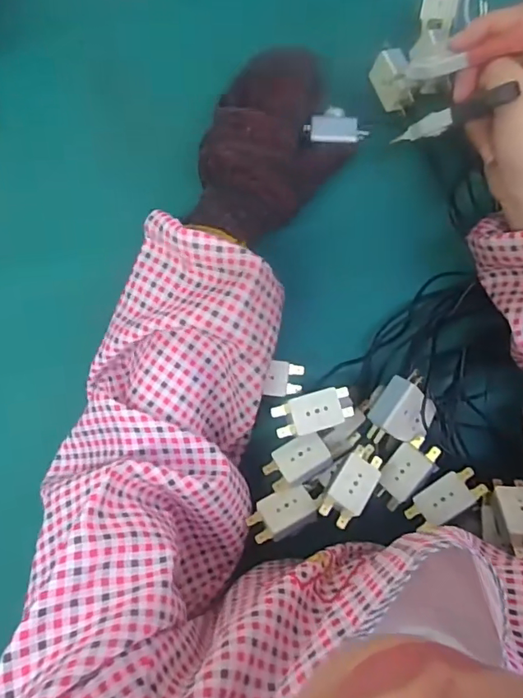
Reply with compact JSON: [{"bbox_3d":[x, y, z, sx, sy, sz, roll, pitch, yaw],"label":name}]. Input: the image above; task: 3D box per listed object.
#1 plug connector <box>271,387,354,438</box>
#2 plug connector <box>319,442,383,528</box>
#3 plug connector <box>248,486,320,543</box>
[{"bbox_3d":[0.039,0.045,0.369,0.060,0.011,0.026,-14,91,-17],"label":"plug connector"},{"bbox_3d":[0.067,0.097,0.371,0.029,0.012,0.061,38,64,0],"label":"plug connector"},{"bbox_3d":[0.018,0.120,0.373,0.049,0.012,0.030,-22,91,1],"label":"plug connector"}]

